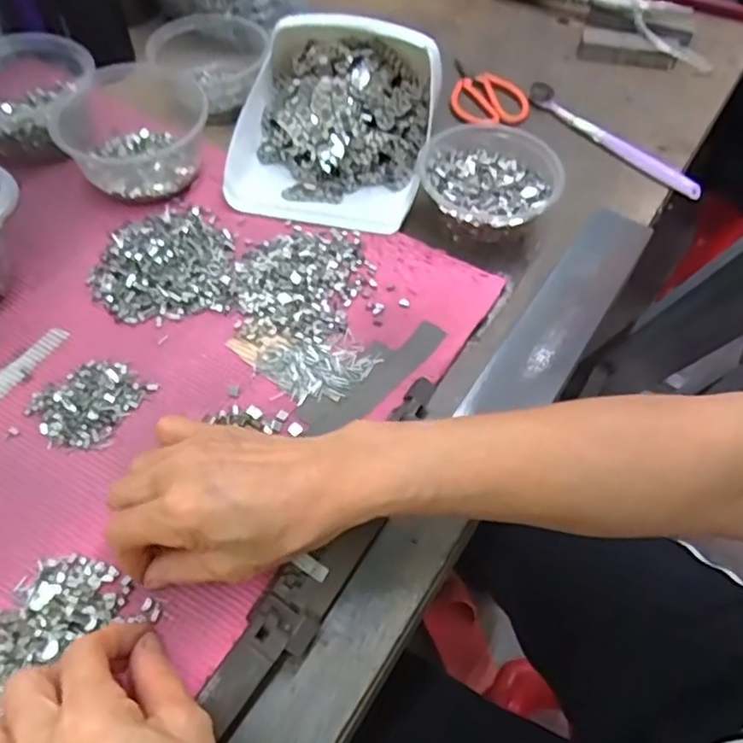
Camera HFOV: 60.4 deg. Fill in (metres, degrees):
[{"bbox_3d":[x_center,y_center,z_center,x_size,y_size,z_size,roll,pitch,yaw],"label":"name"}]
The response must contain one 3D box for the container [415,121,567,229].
[{"bbox_3d":[0.087,-0.144,0.499,0.104,0.042,0.100,1,55,-1],"label":"container"}]

